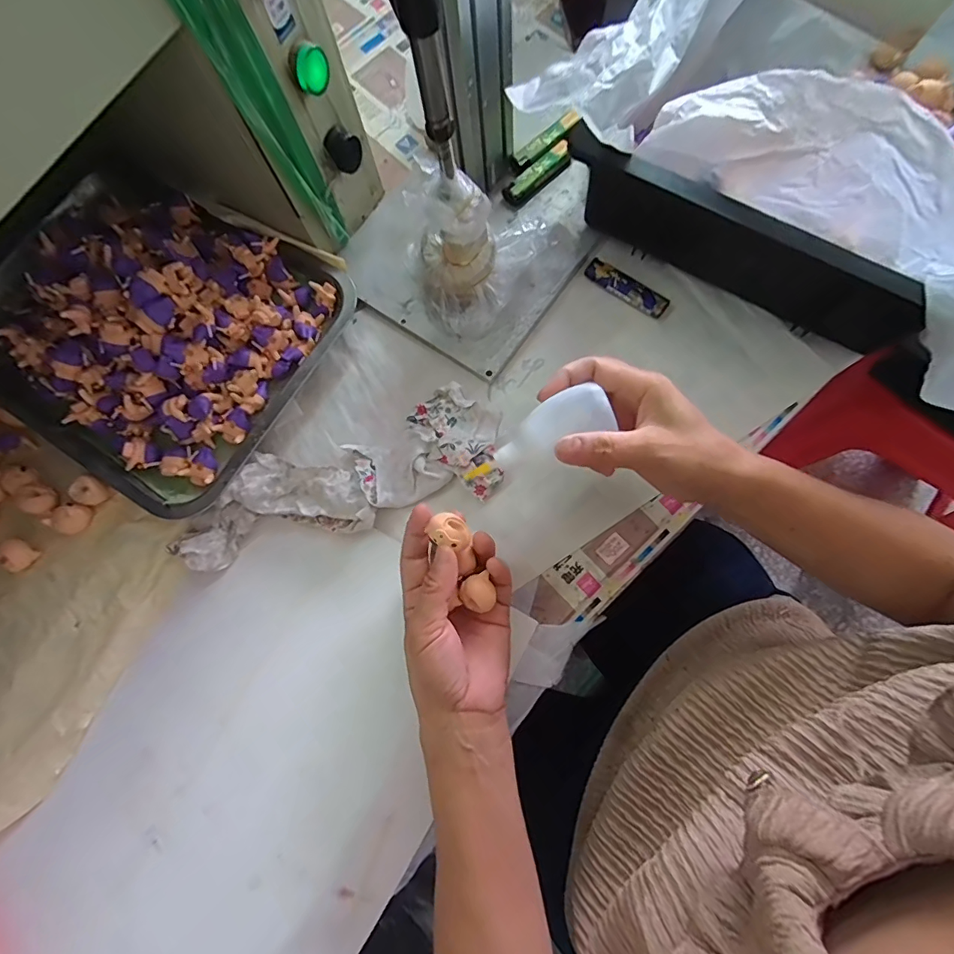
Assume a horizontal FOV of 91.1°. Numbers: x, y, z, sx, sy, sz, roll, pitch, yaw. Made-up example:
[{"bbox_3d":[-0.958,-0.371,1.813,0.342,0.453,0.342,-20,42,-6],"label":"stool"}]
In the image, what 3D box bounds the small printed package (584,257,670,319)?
[{"bbox_3d":[0.136,-0.173,0.425,0.080,0.009,0.021,36,79,10],"label":"small printed package"}]

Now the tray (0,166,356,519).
[{"bbox_3d":[-0.308,-0.150,0.408,0.340,0.064,0.260,31,79,9],"label":"tray"}]

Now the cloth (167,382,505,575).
[{"bbox_3d":[-0.114,-0.003,0.393,0.269,0.025,0.096,-15,76,-2],"label":"cloth"}]

